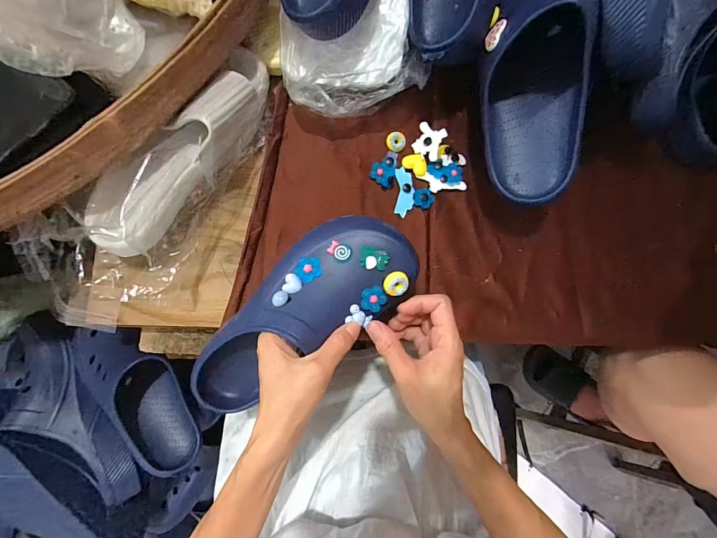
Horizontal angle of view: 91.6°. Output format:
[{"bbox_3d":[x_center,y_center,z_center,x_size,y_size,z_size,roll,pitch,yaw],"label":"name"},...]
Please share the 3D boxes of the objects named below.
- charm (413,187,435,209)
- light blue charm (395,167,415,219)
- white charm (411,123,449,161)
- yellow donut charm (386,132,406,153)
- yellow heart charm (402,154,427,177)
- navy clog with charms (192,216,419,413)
[{"bbox_3d":[0.080,-0.088,0.430,0.025,0.007,0.025,1,84,-5],"label":"charm"},{"bbox_3d":[0.057,-0.095,0.429,0.023,0.005,0.060,2,83,-4],"label":"light blue charm"},{"bbox_3d":[0.087,-0.159,0.435,0.041,0.006,0.042,28,93,29],"label":"white charm"},{"bbox_3d":[0.047,-0.159,0.440,0.024,0.015,0.023,1,84,-5],"label":"yellow donut charm"},{"bbox_3d":[0.072,-0.132,0.436,0.032,0.004,0.023,33,96,4],"label":"yellow heart charm"},{"bbox_3d":[-0.063,0.048,0.336,0.251,0.080,0.104,-38,92,12],"label":"navy clog with charms"}]

